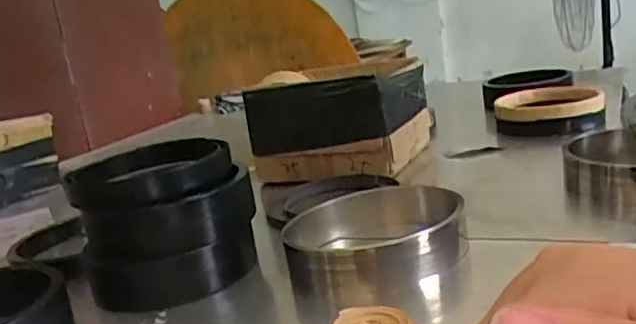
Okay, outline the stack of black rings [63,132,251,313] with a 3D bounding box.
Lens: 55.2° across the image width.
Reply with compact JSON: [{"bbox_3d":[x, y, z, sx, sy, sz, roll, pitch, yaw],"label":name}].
[{"bbox_3d":[-0.179,0.066,0.690,0.175,0.144,0.170,0,16,33],"label":"stack of black rings"}]

